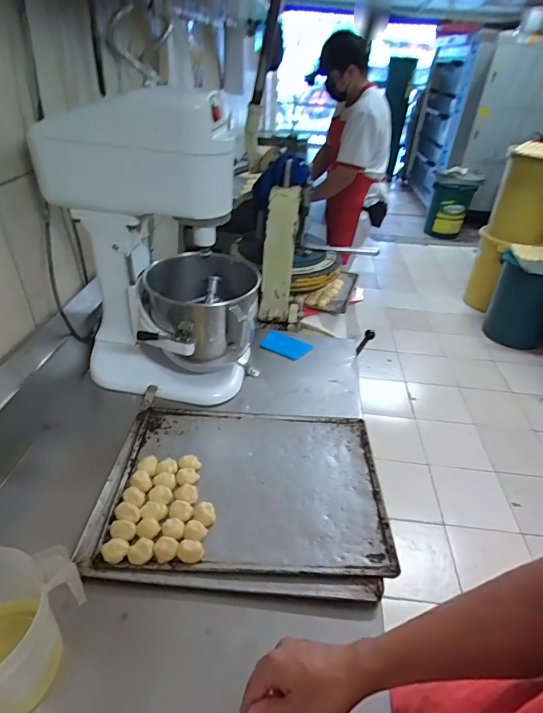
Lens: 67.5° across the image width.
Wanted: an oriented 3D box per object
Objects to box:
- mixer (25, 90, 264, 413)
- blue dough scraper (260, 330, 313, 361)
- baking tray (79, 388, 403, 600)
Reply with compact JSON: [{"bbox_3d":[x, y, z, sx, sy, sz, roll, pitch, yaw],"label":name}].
[{"bbox_3d":[-0.219,-0.200,0.833,0.372,0.550,0.253,7,36,6],"label":"mixer"},{"bbox_3d":[0.037,-0.031,1.103,0.133,0.005,0.099,19,39,21],"label":"blue dough scraper"},{"bbox_3d":[-0.045,0.222,0.719,0.473,0.028,0.358,3,36,1],"label":"baking tray"}]

